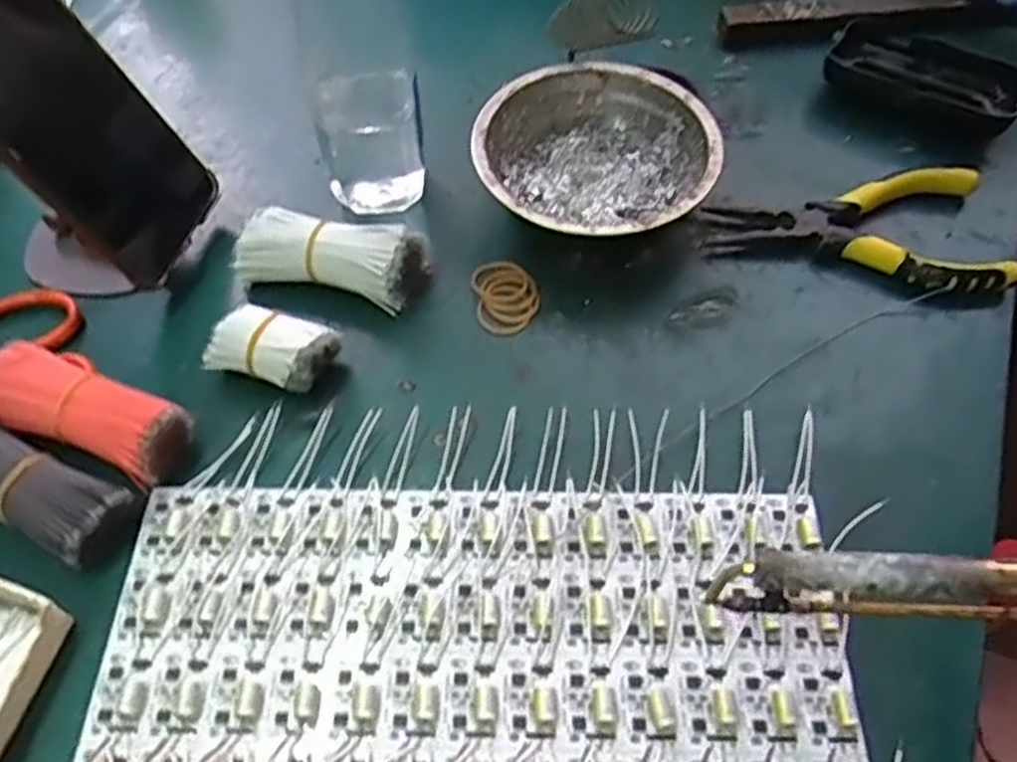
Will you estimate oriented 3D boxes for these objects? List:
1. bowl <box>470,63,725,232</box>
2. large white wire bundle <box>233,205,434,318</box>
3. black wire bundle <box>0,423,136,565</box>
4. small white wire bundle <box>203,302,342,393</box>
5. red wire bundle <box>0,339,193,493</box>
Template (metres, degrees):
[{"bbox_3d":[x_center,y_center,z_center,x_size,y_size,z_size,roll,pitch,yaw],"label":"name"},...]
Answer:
[{"bbox_3d":[0.046,-0.116,0.433,0.128,0.046,0.121,8,57,6],"label":"bowl"},{"bbox_3d":[-0.092,-0.065,0.406,0.097,0.037,0.038,8,57,6],"label":"large white wire bundle"},{"bbox_3d":[-0.202,0.043,0.333,0.090,0.026,0.034,26,62,15],"label":"black wire bundle"},{"bbox_3d":[-0.110,-0.015,0.370,0.055,0.027,0.030,15,60,10],"label":"small white wire bundle"},{"bbox_3d":[-0.186,0.014,0.348,0.090,0.030,0.034,19,61,12],"label":"red wire bundle"}]

